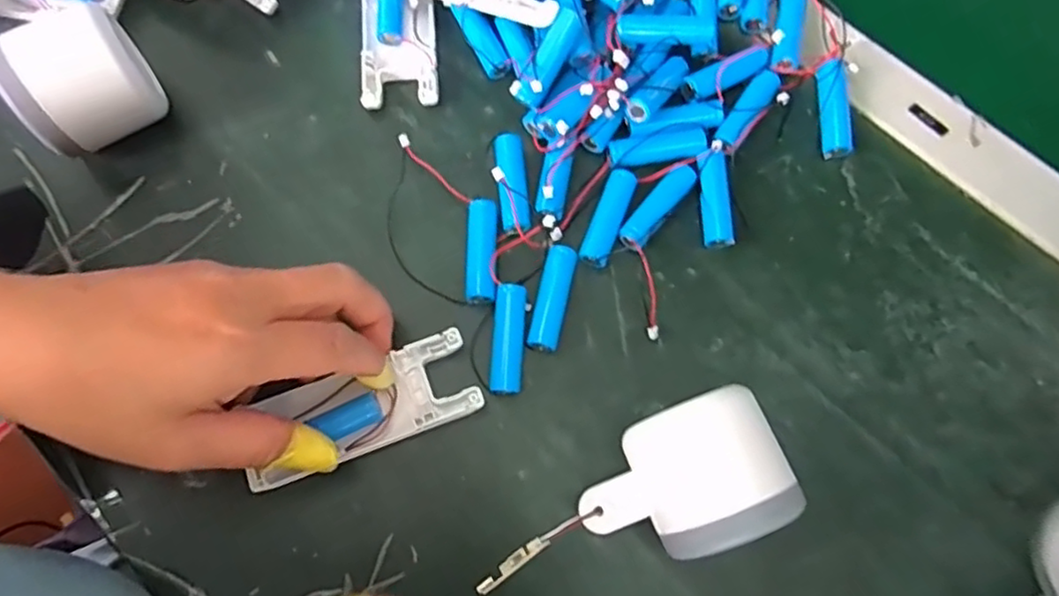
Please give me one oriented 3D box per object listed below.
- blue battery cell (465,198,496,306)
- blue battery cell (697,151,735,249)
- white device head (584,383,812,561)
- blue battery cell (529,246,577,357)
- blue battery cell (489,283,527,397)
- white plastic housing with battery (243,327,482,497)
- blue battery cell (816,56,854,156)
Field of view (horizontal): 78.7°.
[{"bbox_3d":[-0.024,-0.023,0.317,0.014,0.014,0.051,0,74,-1],"label":"blue battery cell"},{"bbox_3d":[0.093,-0.049,0.328,0.015,0.015,0.046,-3,74,-2],"label":"blue battery cell"},{"bbox_3d":[0.061,0.076,0.267,0.078,0.056,0.054,-23,76,-8],"label":"white device head"},{"bbox_3d":[0.011,0.001,0.315,0.014,0.014,0.051,14,74,3],"label":"blue battery cell"},{"bbox_3d":[-0.010,0.020,0.306,0.015,0.013,0.051,4,74,0],"label":"blue battery cell"},{"bbox_3d":[-0.076,0.050,0.294,0.102,0.014,0.040,-18,75,-8],"label":"white plastic housing with battery"},{"bbox_3d":[0.159,-0.099,0.337,0.014,0.014,0.049,-6,93,-3],"label":"blue battery cell"}]

